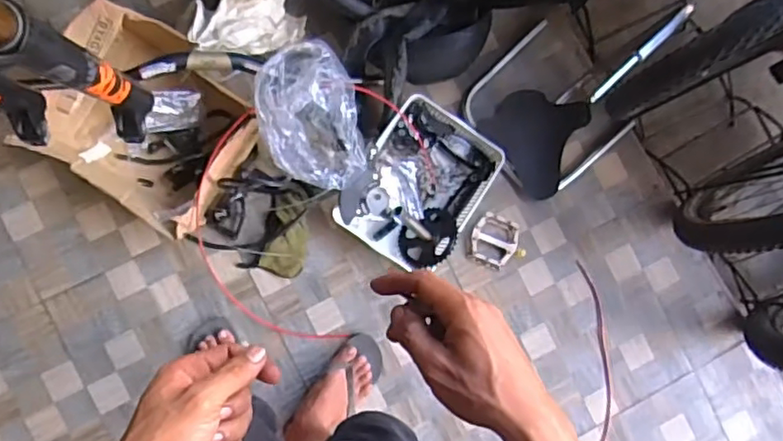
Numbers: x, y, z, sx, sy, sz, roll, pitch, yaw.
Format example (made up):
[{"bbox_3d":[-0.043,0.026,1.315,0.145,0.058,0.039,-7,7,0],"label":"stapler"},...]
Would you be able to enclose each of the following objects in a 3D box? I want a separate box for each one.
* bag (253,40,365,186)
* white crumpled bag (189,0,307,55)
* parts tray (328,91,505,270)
[{"bbox_3d":[-0.156,-0.186,1.201,0.185,0.189,0.255,-23,89,-7],"label":"bag"},{"bbox_3d":[-0.304,-0.415,1.297,0.233,0.162,0.113,-28,89,-9],"label":"white crumpled bag"},{"bbox_3d":[0.066,-0.075,1.348,0.262,0.084,0.332,32,82,-4],"label":"parts tray"}]

